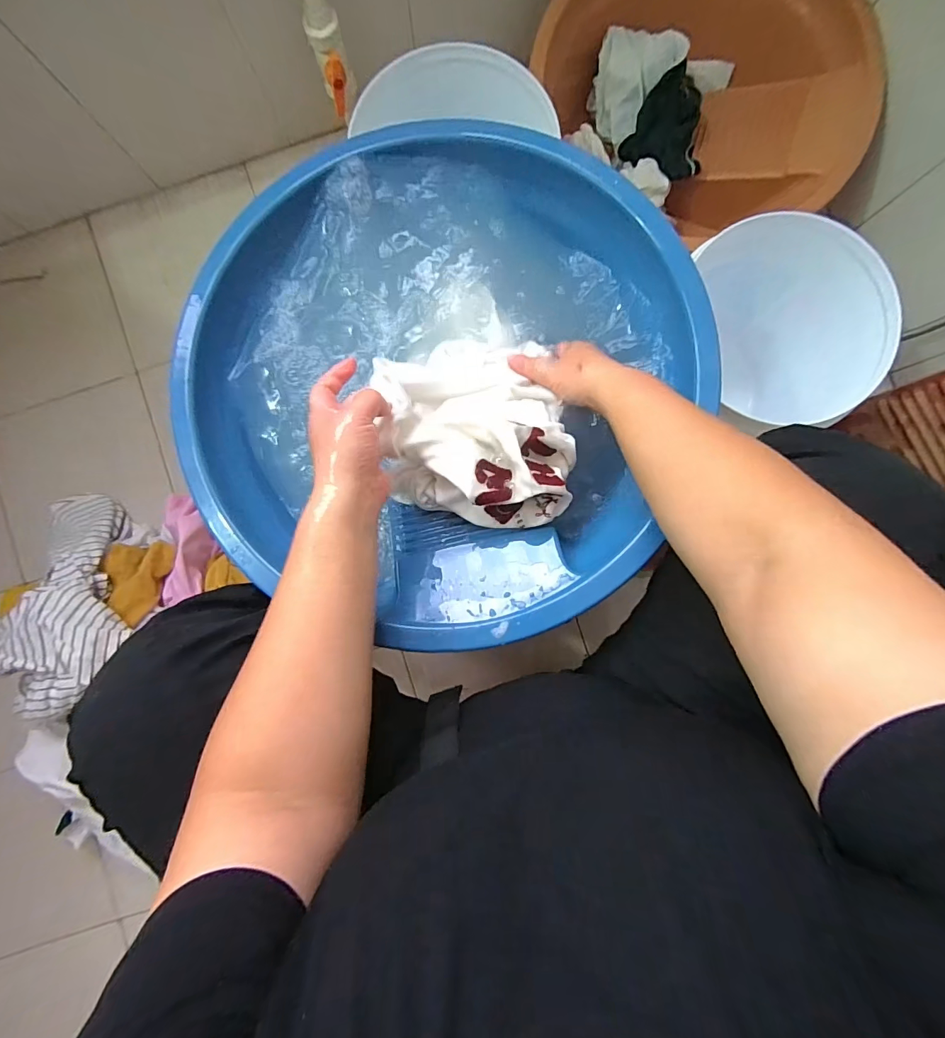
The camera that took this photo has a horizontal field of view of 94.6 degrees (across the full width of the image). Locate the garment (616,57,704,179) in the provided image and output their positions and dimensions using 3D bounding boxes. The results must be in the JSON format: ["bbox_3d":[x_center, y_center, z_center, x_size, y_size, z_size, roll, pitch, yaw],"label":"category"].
[{"bbox_3d":[0.302,-0.620,0.692,0.117,0.043,0.158,6,90,1],"label":"garment"}]

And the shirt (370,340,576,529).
[{"bbox_3d":[0.010,-0.082,0.406,0.158,0.094,0.177,-3,89,1],"label":"shirt"}]

